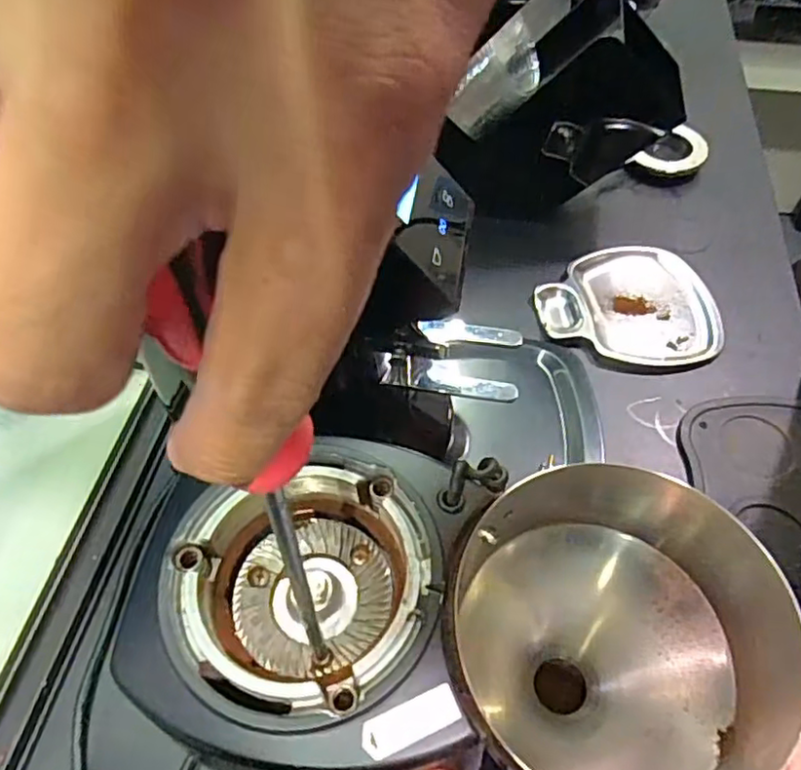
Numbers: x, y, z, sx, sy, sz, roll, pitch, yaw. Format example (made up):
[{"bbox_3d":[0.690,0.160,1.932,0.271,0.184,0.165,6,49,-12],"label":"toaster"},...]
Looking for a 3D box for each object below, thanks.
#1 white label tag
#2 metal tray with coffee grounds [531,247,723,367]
[{"bbox_3d":[0.003,0.110,0.207,0.033,0.004,0.012,-20,57,-14],"label":"white label tag"},{"bbox_3d":[0.238,-0.089,0.662,0.184,0.013,0.153,0,56,2],"label":"metal tray with coffee grounds"}]

